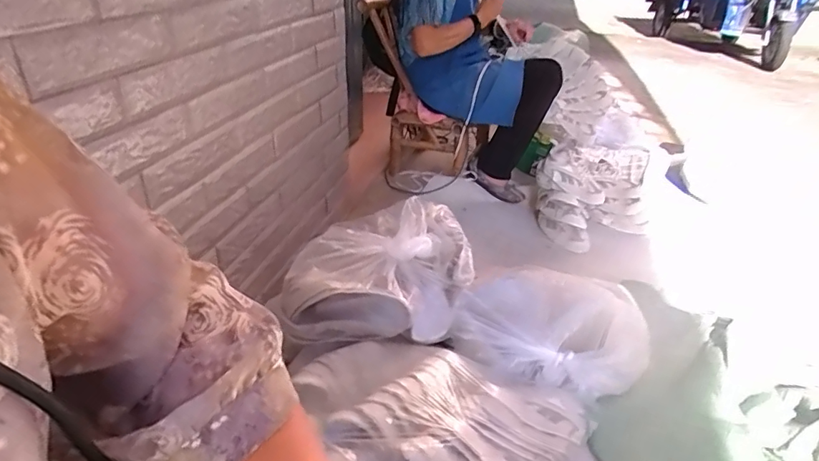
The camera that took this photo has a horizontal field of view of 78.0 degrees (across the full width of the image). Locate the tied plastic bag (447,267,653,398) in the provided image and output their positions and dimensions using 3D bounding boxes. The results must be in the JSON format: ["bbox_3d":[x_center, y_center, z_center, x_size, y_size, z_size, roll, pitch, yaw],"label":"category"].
[{"bbox_3d":[0.262,0.186,0.919,0.358,0.214,0.146,4,30,2],"label":"tied plastic bag"}]

